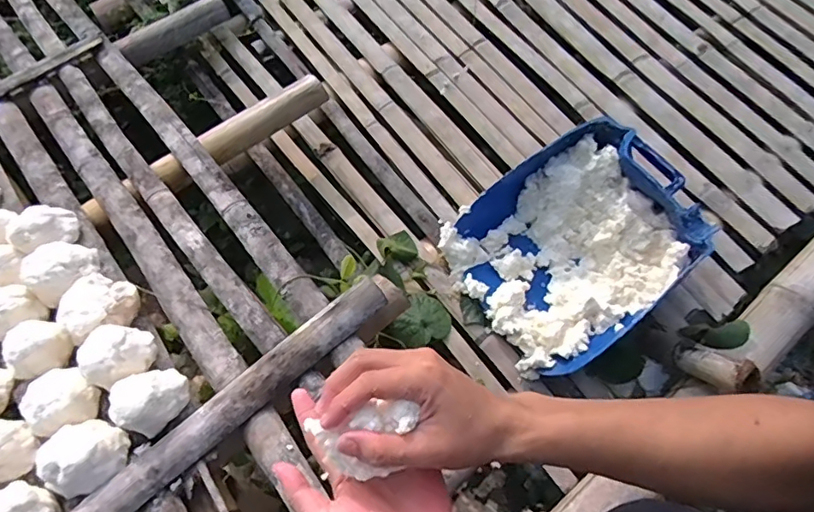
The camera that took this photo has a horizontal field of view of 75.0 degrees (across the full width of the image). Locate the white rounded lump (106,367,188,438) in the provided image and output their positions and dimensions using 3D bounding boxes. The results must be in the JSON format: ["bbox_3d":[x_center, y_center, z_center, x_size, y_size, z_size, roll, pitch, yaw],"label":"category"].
[{"bbox_3d":[-0.291,0.159,0.596,0.068,0.056,0.074,19,64,12],"label":"white rounded lump"}]

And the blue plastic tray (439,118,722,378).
[{"bbox_3d":[0.260,-0.021,0.826,0.325,0.128,0.298,-31,65,-14],"label":"blue plastic tray"}]

